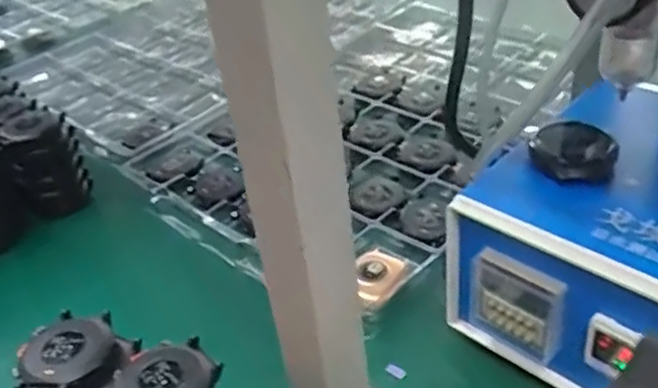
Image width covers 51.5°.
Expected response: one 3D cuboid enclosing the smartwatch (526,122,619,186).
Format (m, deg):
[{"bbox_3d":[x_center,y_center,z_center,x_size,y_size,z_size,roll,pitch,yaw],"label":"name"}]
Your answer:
[{"bbox_3d":[0.137,-0.024,0.383,0.046,0.014,0.040,13,41,25],"label":"smartwatch"}]

